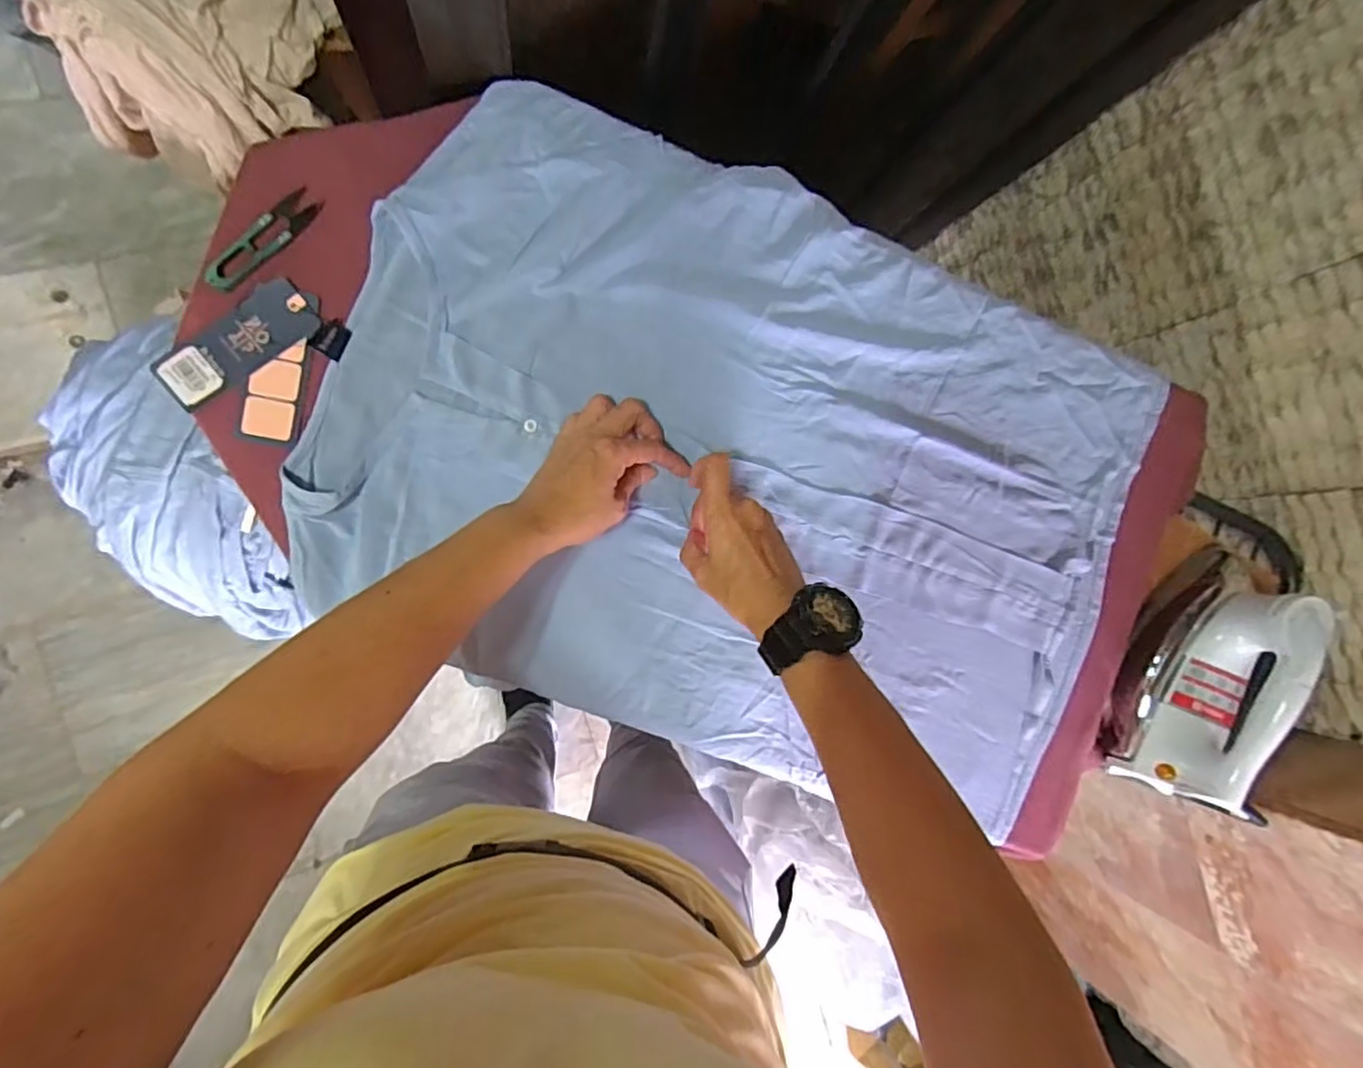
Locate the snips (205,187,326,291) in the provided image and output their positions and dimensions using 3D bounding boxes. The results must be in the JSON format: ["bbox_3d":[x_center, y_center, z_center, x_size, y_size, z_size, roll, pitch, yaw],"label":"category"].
[{"bbox_3d":[-0.314,-0.221,0.480,0.026,0.016,0.098,42,87,-8],"label":"snips"}]

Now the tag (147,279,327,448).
[{"bbox_3d":[-0.334,-0.136,0.485,0.095,0.008,0.117,13,91,-9],"label":"tag"}]

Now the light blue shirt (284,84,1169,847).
[{"bbox_3d":[0.060,-0.048,0.547,0.674,0.015,0.455,22,89,-9],"label":"light blue shirt"}]

